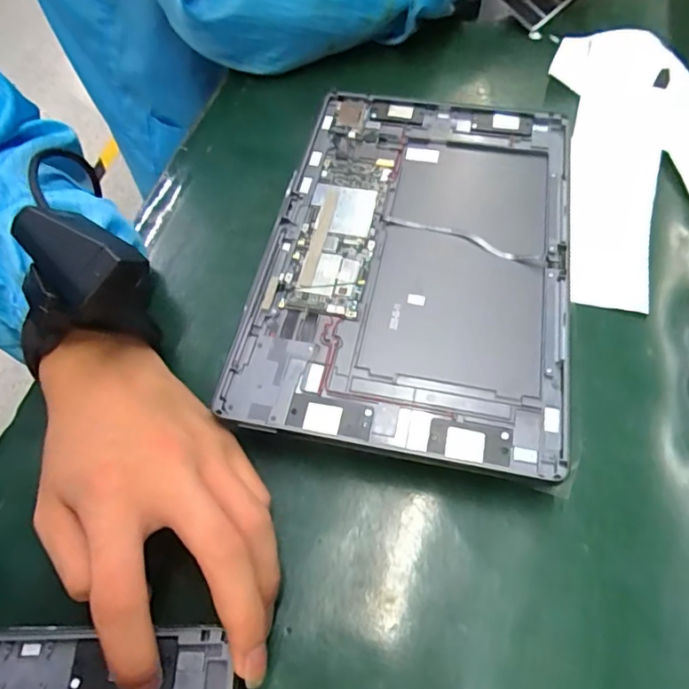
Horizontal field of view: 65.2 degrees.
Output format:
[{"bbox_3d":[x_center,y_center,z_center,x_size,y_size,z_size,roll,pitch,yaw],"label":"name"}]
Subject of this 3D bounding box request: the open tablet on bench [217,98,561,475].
[{"bbox_3d":[0.041,-0.055,0.311,0.165,0.009,0.249,9,61,7],"label":"open tablet on bench"}]

